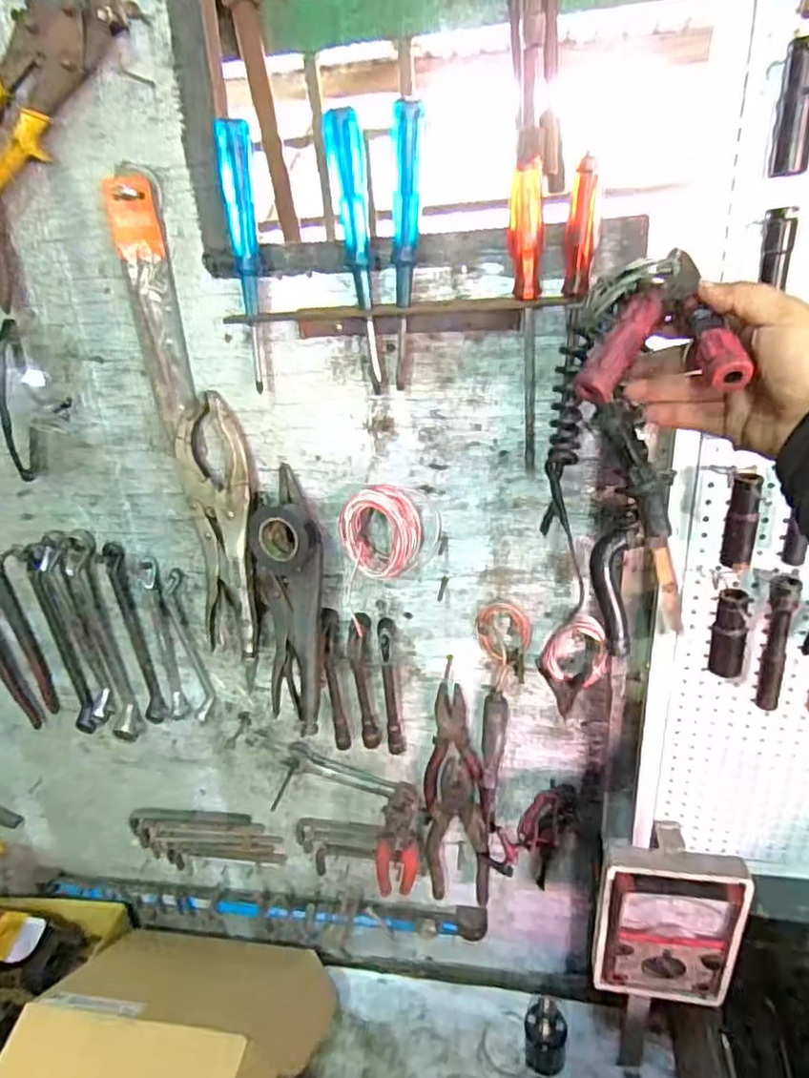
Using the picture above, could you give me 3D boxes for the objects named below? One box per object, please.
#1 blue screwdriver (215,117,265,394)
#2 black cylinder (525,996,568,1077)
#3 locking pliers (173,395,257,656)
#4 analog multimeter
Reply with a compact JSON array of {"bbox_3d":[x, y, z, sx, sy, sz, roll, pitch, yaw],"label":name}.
[{"bbox_3d":[-0.124,-0.221,0.509,0.024,0.190,0.031,-11,24,-15],"label":"blue screwdriver"},{"bbox_3d":[0.172,0.606,0.774,0.047,0.081,0.043,-3,24,1],"label":"black cylinder"},{"bbox_3d":[-0.174,-0.009,0.612,0.065,0.246,0.018,0,14,12],"label":"locking pliers"},{"bbox_3d":[0.245,0.368,0.594,0.123,0.196,0.031,1,24,10],"label":"analog multimeter"}]

